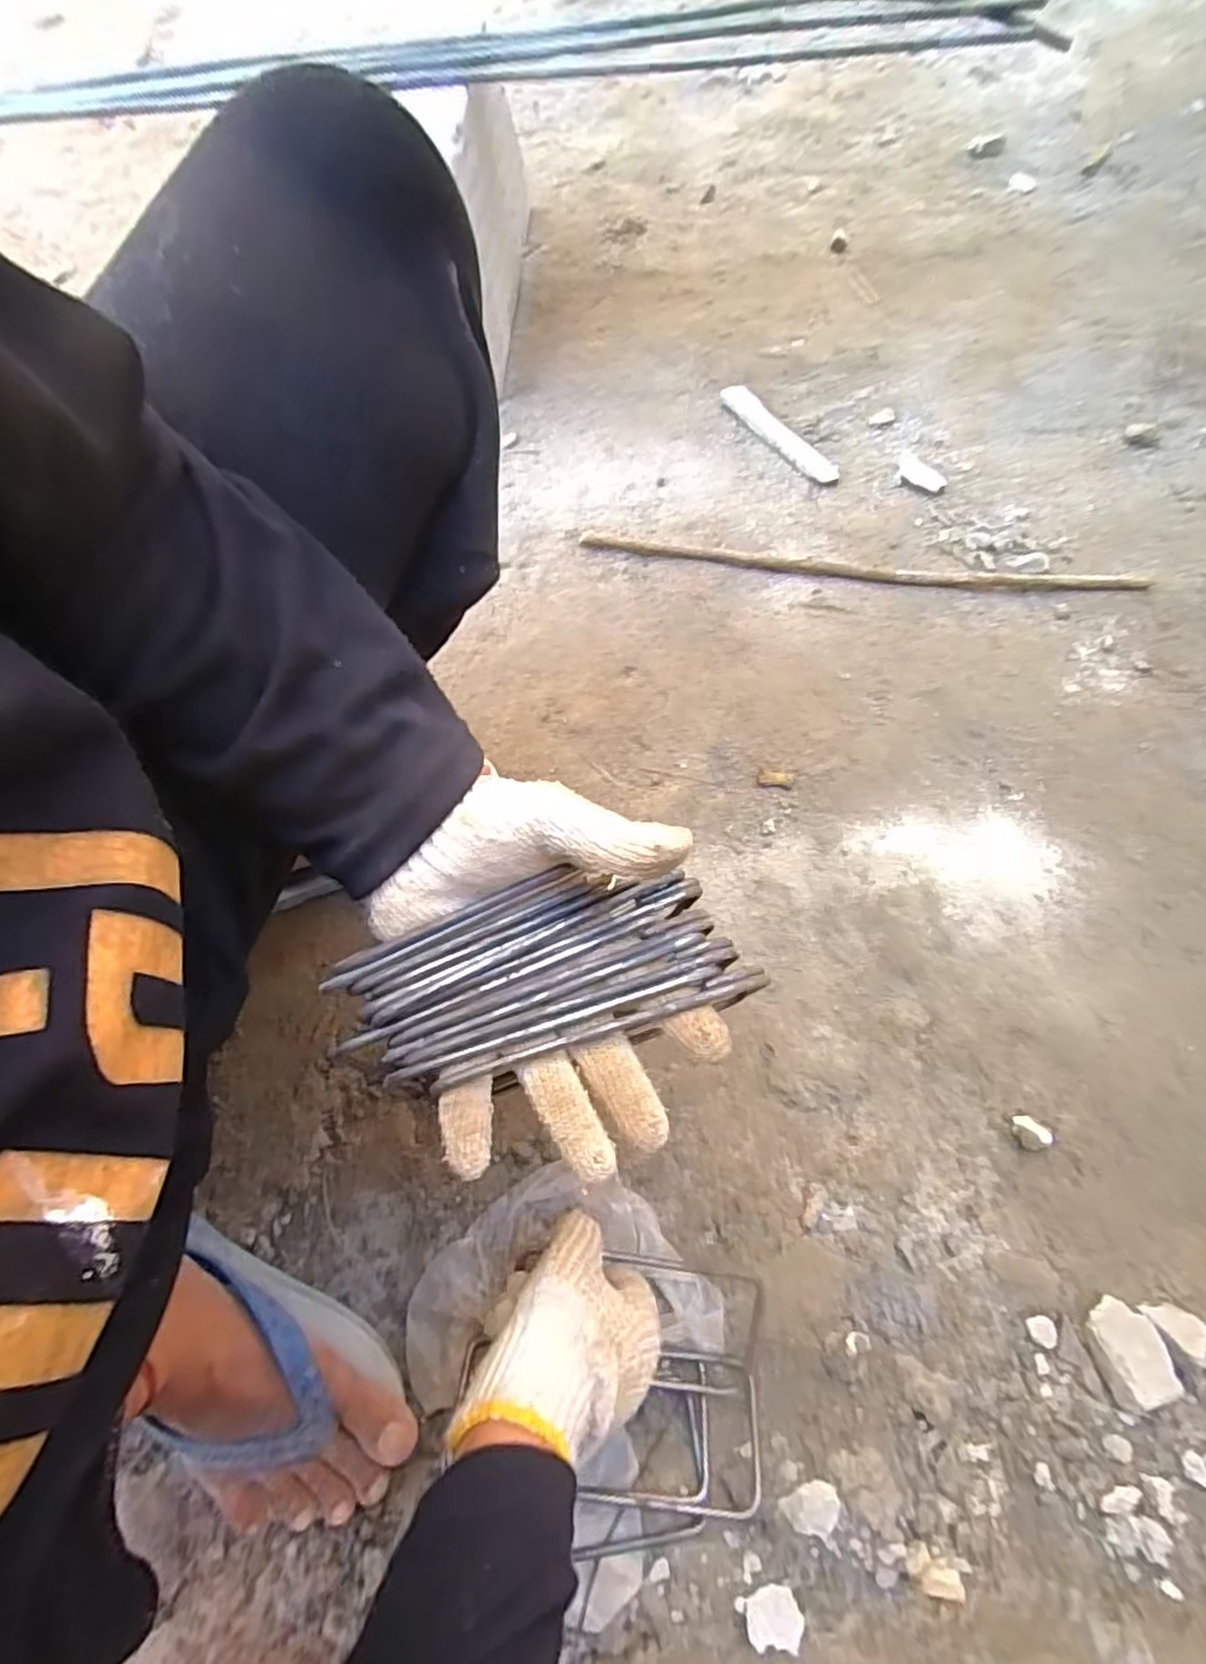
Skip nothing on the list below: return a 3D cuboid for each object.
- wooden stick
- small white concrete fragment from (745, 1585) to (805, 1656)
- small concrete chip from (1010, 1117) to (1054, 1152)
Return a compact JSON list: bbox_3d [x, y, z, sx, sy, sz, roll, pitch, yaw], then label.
[{"bbox_3d":[0.230,-0.240,0.630,0.496,0.007,0.023,7,73,4],"label":"wooden stick"},{"bbox_3d":[0.089,0.411,0.362,0.030,0.024,0.008,3,117,-1],"label":"small white concrete fragment"},{"bbox_3d":[0.293,0.207,0.475,0.025,0.010,0.020,15,74,6],"label":"small concrete chip"}]

